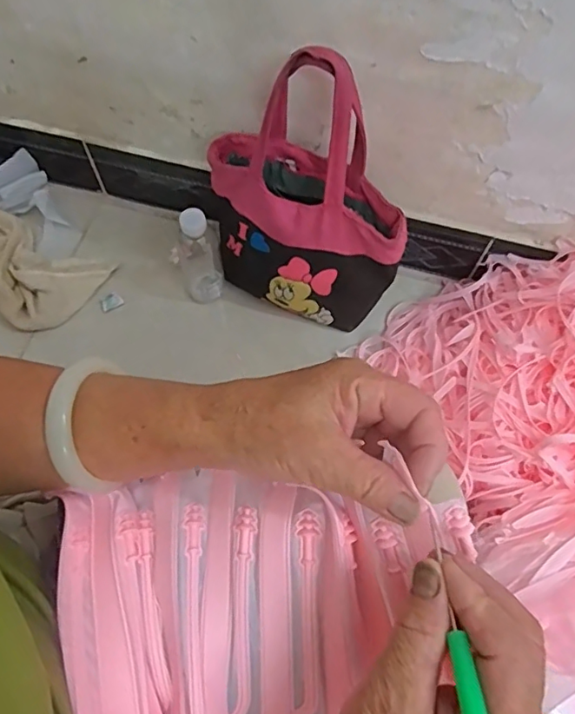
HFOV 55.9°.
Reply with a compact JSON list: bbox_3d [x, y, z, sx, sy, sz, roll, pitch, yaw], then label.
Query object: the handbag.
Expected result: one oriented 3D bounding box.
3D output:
[{"bbox_3d":[0.019,-0.185,0.651,0.259,0.337,0.114,24,69,9],"label":"handbag"}]

